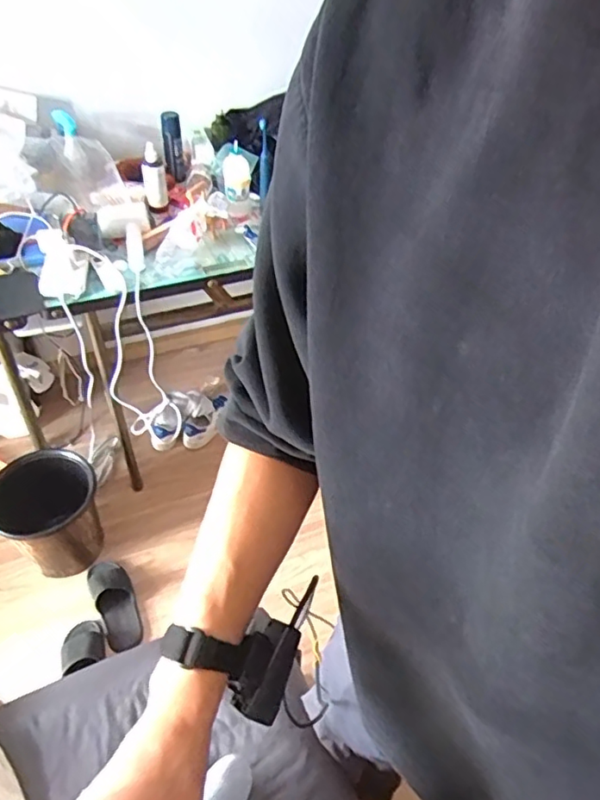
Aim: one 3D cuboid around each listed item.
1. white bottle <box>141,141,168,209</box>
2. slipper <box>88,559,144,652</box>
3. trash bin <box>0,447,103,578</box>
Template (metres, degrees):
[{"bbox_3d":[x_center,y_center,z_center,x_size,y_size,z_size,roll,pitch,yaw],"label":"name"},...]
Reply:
[{"bbox_3d":[-0.379,-0.579,1.480,0.061,0.147,0.082,-10,50,-9],"label":"white bottle"},{"bbox_3d":[-0.490,0.536,1.511,0.104,0.061,0.254,-19,50,-20],"label":"slipper"},{"bbox_3d":[-0.658,0.318,1.543,0.230,0.315,0.250,2,46,-2],"label":"trash bin"}]

